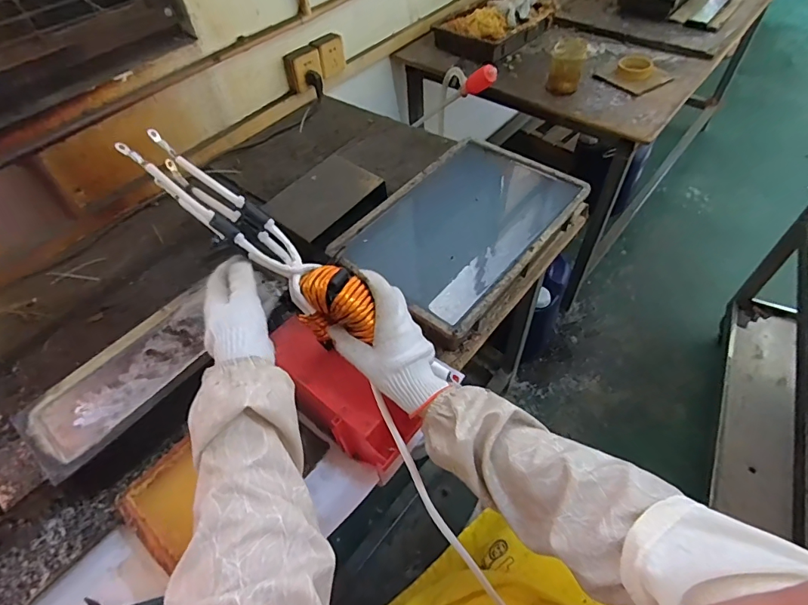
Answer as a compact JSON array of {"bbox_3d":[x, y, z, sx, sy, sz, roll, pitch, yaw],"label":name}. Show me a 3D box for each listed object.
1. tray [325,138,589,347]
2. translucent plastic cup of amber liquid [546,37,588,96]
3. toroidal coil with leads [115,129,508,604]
[{"bbox_3d":[0.112,-0.147,0.833,0.301,0.053,0.447,33,62,27],"label":"tray"},{"bbox_3d":[0.437,-0.638,1.192,0.090,0.124,0.092,9,53,12],"label":"translucent plastic cup of amber liquid"},{"bbox_3d":[-0.068,0.060,0.509,0.104,0.096,0.617,-38,89,-22],"label":"toroidal coil with leads"}]

